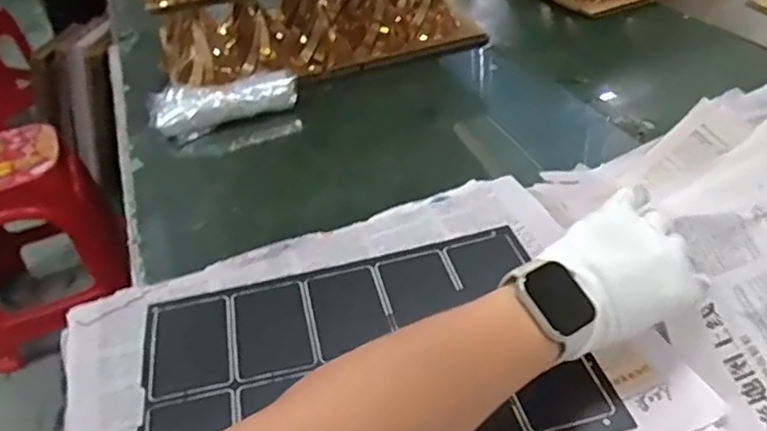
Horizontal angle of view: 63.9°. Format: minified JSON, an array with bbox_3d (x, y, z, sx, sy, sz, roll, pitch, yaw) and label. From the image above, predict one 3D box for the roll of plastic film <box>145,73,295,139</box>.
[{"bbox_3d":[-0.221,-0.161,0.853,0.201,0.043,0.067,-19,42,-14],"label":"roll of plastic film"}]

